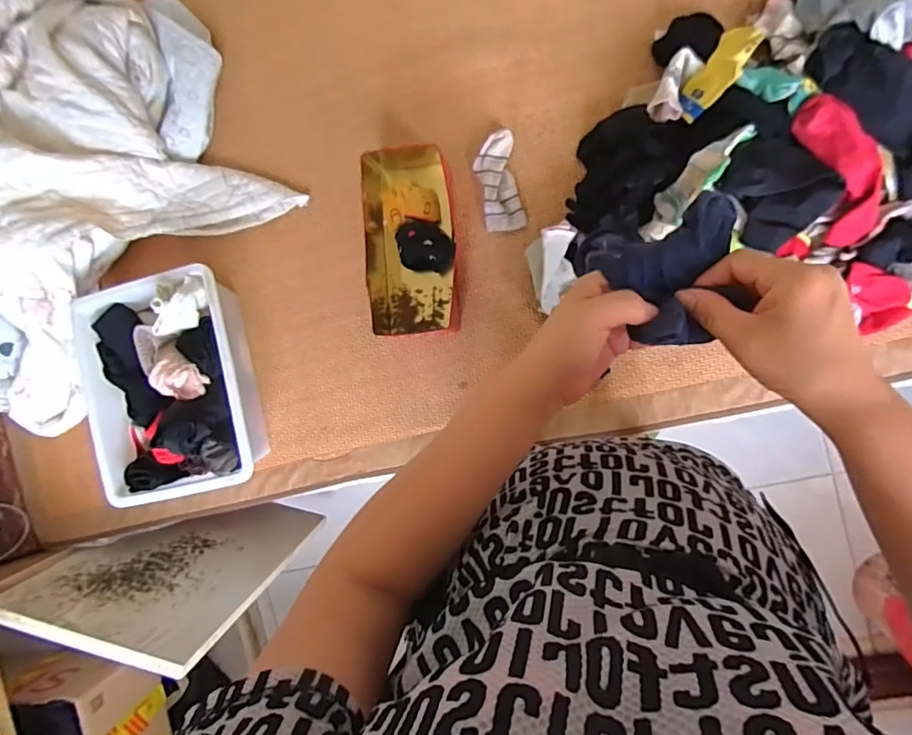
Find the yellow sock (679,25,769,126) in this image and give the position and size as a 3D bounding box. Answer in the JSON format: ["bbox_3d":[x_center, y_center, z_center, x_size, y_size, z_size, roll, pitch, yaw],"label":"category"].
[{"bbox_3d":[0.363,-0.400,0.696,0.026,0.067,0.150,29,99,-37],"label":"yellow sock"}]

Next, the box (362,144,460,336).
[{"bbox_3d":[-0.076,-0.206,0.840,0.156,0.076,0.309,-1,95,9],"label":"box"}]

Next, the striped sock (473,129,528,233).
[{"bbox_3d":[0.070,-0.299,0.830,0.064,0.028,0.153,-10,94,5],"label":"striped sock"}]

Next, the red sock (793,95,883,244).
[{"bbox_3d":[0.505,-0.259,0.668,0.056,0.080,0.196,-23,90,11],"label":"red sock"}]

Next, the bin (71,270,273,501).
[{"bbox_3d":[-0.496,0.033,0.882,0.299,0.126,0.370,-8,94,10],"label":"bin"}]

